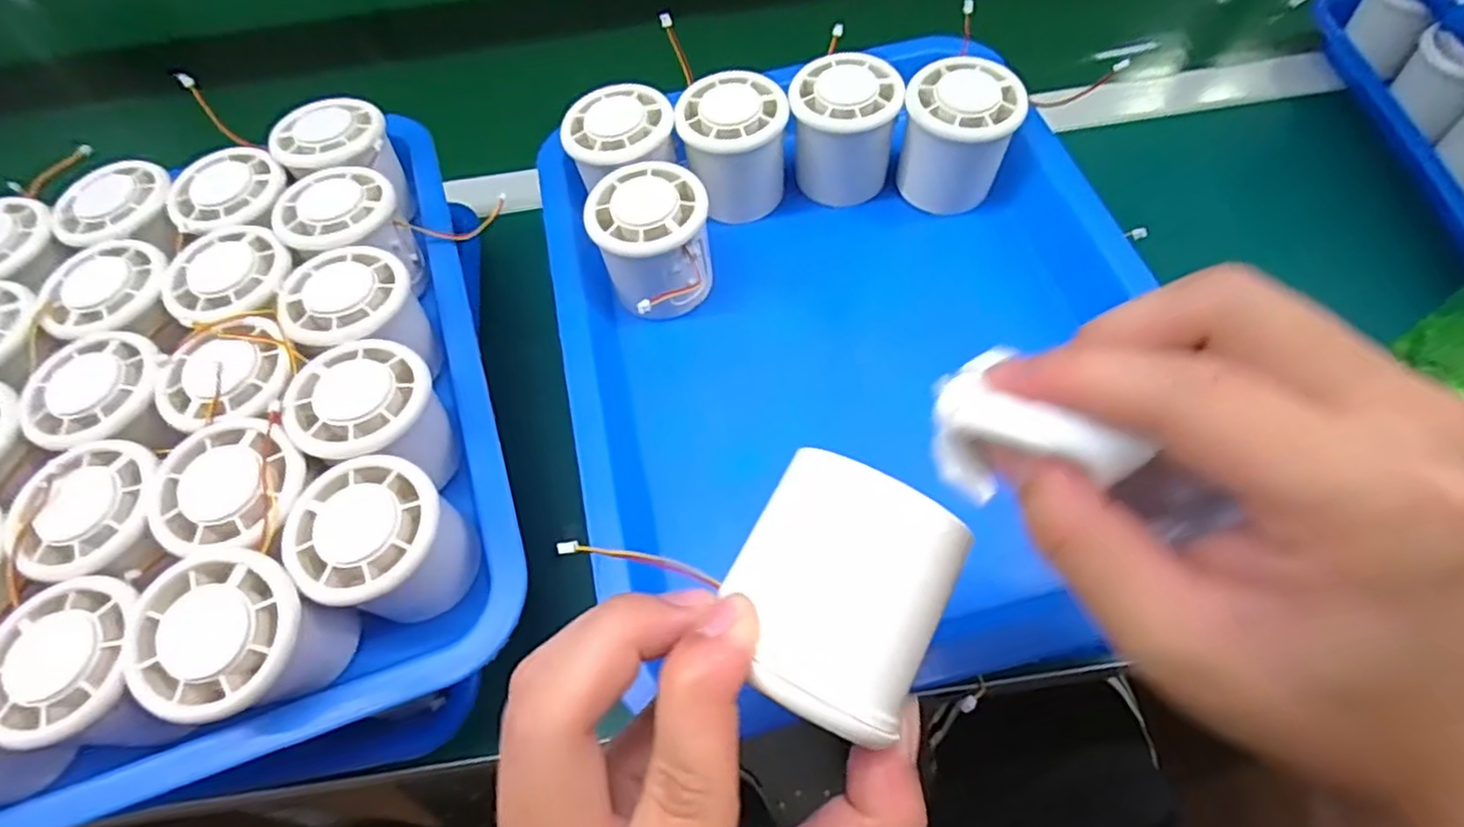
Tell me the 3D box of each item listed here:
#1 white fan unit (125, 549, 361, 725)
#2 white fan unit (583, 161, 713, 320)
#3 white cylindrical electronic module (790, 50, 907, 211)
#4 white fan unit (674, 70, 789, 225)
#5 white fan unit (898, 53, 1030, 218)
[{"bbox_3d":[-0.181,0.085,0.260,0.055,0.052,0.053,-2,60,3],"label":"white fan unit"},{"bbox_3d":[-0.038,-0.083,0.340,0.054,0.049,0.056,-2,60,3],"label":"white fan unit"},{"bbox_3d":[0.059,-0.149,0.369,0.052,0.055,0.051,-2,60,3],"label":"white cylindrical electronic module"},{"bbox_3d":[0.001,-0.139,0.371,0.053,0.055,0.054,-11,60,-2],"label":"white fan unit"},{"bbox_3d":[0.115,-0.141,0.357,0.053,0.055,0.048,15,63,13],"label":"white fan unit"}]

